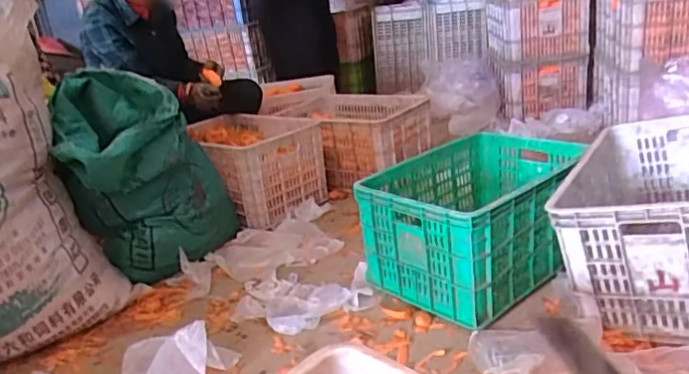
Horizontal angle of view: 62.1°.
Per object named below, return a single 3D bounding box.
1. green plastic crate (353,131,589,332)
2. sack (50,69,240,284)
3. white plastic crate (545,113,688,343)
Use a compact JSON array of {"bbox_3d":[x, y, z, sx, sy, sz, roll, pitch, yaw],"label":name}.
[{"bbox_3d":[0.329,0.063,1.384,0.511,0.257,0.371,-23,25,-35],"label":"green plastic crate"},{"bbox_3d":[-0.519,-0.036,1.520,0.393,0.484,0.337,-12,21,-12],"label":"sack"},{"bbox_3d":[0.665,0.047,1.173,0.369,0.262,0.526,5,24,31],"label":"white plastic crate"}]

